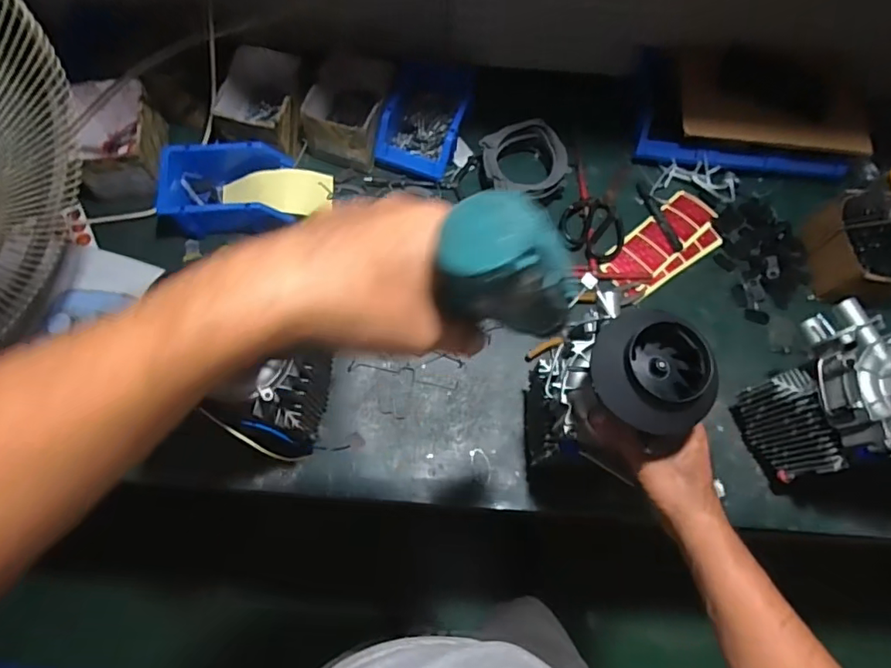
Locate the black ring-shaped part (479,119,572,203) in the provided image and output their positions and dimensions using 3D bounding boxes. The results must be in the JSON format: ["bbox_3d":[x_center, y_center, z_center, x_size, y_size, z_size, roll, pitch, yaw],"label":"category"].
[{"bbox_3d":[0.123,-0.261,0.827,0.129,0.066,0.113,-14,71,-8],"label":"black ring-shaped part"}]

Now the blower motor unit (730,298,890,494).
[{"bbox_3d":[0.459,0.077,0.593,0.138,0.328,0.148,22,70,6],"label":"blower motor unit"}]

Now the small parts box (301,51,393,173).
[{"bbox_3d":[-0.144,-0.358,0.826,0.110,0.079,0.175,16,70,3],"label":"small parts box"}]

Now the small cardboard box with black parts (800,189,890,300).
[{"bbox_3d":[0.620,-0.130,0.792,0.123,0.079,0.164,-6,70,-5],"label":"small cardboard box with black parts"}]

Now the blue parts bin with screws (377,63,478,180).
[{"bbox_3d":[-0.027,-0.343,0.848,0.129,0.064,0.195,13,70,2],"label":"blue parts bin with screws"}]

